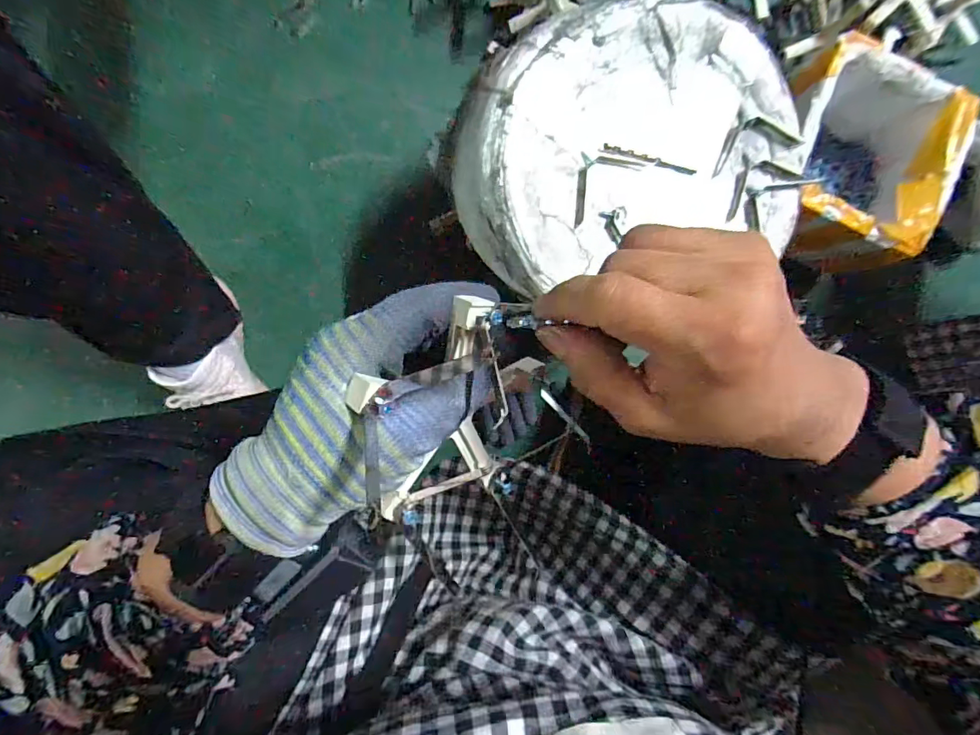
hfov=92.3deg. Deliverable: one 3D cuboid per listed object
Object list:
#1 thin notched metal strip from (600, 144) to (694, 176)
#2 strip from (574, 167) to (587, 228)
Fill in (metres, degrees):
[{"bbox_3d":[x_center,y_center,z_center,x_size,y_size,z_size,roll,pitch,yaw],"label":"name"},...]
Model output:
[{"bbox_3d":[0.129,-0.166,0.377,0.084,0.008,0.008,10,93,-8],"label":"thin notched metal strip"},{"bbox_3d":[0.073,-0.135,0.374,0.007,0.004,0.046,3,94,-7],"label":"strip"}]

